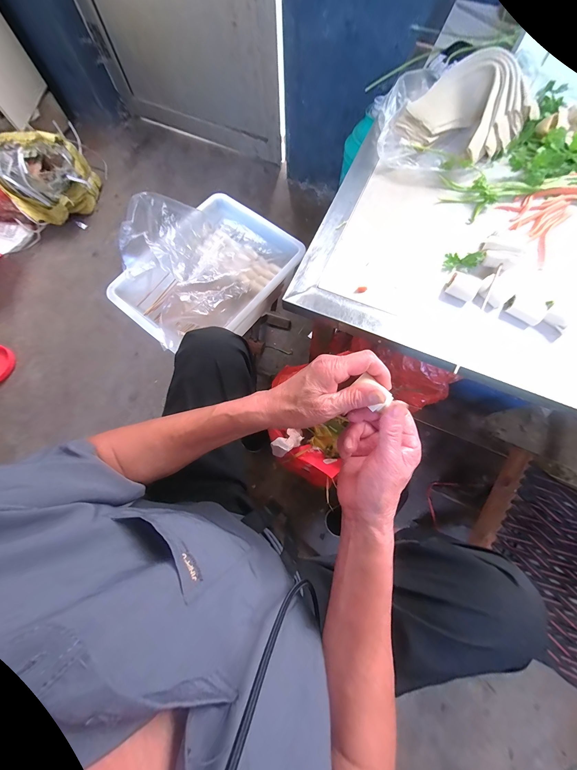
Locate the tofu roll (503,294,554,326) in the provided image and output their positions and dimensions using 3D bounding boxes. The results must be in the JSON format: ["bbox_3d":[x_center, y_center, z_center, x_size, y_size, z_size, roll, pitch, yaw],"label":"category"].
[{"bbox_3d":[0.309,-0.100,0.355,0.044,0.021,0.039,35,77,11],"label":"tofu roll"}]

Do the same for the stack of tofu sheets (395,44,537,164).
[{"bbox_3d":[0.280,-0.430,0.422,0.172,0.074,0.149,-36,75,-9],"label":"stack of tofu sheets"}]

